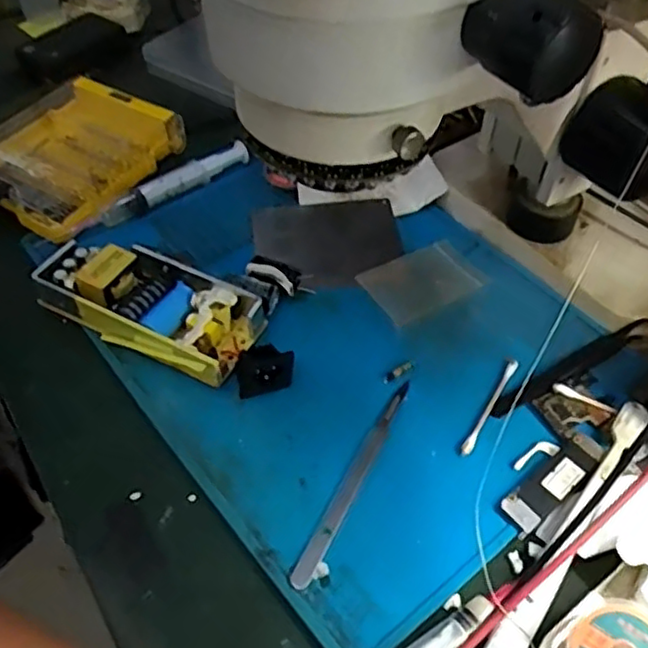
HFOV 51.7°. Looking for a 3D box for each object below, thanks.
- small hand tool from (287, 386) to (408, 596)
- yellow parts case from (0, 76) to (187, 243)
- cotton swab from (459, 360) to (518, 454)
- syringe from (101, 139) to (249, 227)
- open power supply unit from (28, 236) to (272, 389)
[{"bbox_3d":[0.016,0.077,0.343,0.010,0.004,0.125,21,54,18],"label":"small hand tool"},{"bbox_3d":[-0.192,-0.129,0.500,0.118,0.032,0.152,23,54,19],"label":"yellow parts case"},{"bbox_3d":[0.092,0.045,0.370,0.006,0.004,0.070,26,55,21],"label":"cotton swab"},{"bbox_3d":[-0.108,-0.105,0.488,0.120,0.013,0.021,-31,56,-22],"label":"syringe"},{"bbox_3d":[-0.104,-0.013,0.406,0.130,0.033,0.063,23,54,19],"label":"open power supply unit"}]

